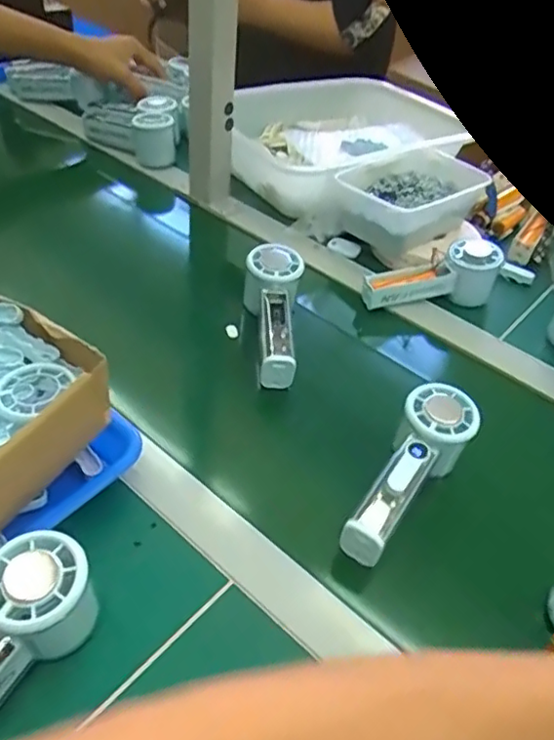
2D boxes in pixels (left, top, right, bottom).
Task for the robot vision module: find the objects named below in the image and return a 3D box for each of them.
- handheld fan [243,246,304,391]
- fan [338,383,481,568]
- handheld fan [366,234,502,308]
[{"bbox_3d":[-0.002,-0.053,0.584,0.053,0.056,0.153,1,57,-8],"label":"handheld fan"},{"bbox_3d":[0.099,0.081,0.459,0.052,0.050,0.153,30,61,22],"label":"fan"},{"bbox_3d":[0.171,-0.098,0.657,0.151,0.061,0.047,-14,45,-4],"label":"handheld fan"}]

